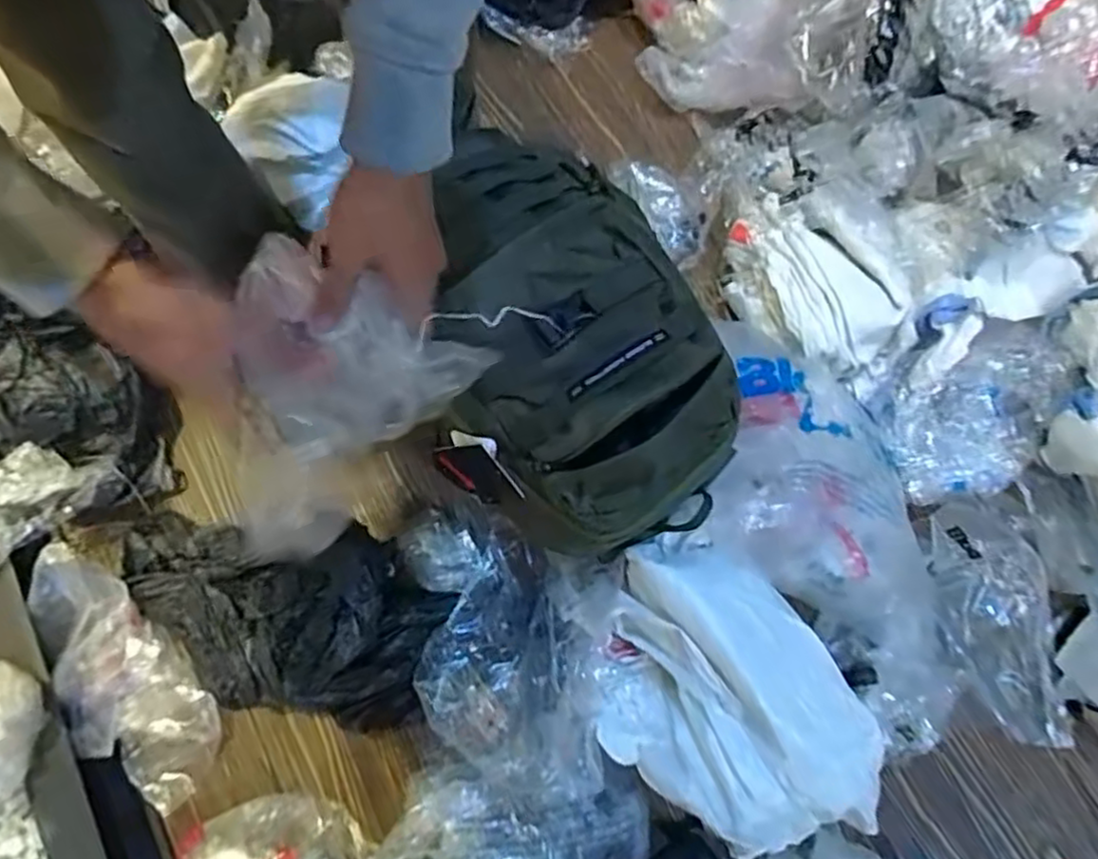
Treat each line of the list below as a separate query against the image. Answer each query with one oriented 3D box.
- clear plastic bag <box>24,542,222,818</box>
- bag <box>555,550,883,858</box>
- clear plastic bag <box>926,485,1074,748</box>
[{"bbox_3d":[-0.441,0.253,0.718,0.099,0.081,0.292,-28,98,-8],"label":"clear plastic bag"},{"bbox_3d":[0.156,0.246,0.639,0.213,0.077,0.298,-33,75,-9],"label":"bag"},{"bbox_3d":[0.481,0.200,0.744,0.127,0.049,0.262,-4,73,-1],"label":"clear plastic bag"}]

